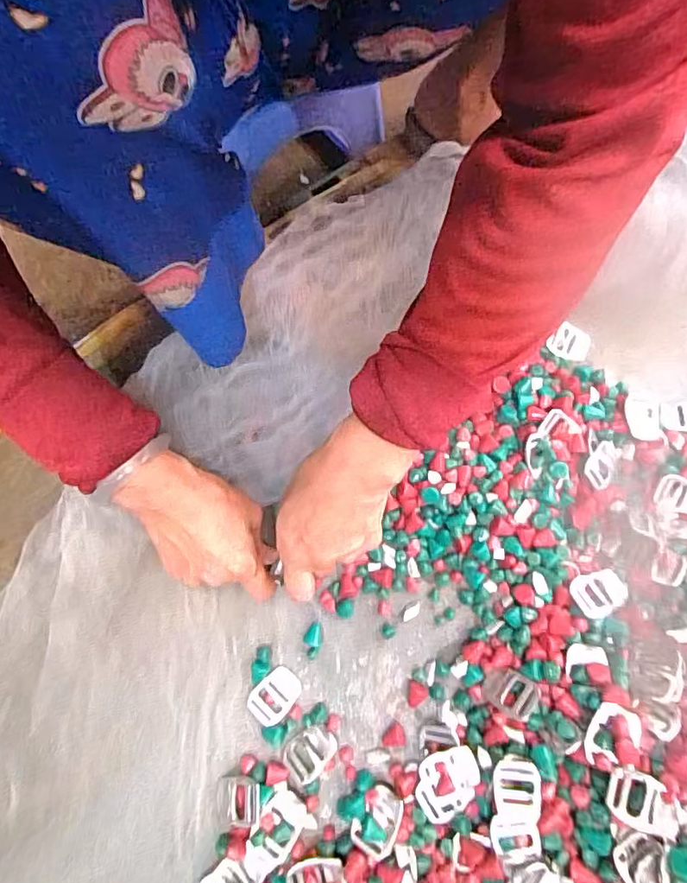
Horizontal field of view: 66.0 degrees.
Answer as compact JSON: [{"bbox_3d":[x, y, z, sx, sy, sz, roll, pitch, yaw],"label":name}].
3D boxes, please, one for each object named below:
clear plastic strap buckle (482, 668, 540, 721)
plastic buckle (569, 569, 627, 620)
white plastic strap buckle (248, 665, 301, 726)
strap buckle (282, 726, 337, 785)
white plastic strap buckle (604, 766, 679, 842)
[{"bbox_3d":[0.120,0.181,0.381,0.036,0.007,0.028,23,68,36],"label":"clear plastic strap buckle"},{"bbox_3d":[0.192,0.113,0.399,0.044,0.004,0.032,-23,53,-15],"label":"plastic buckle"},{"bbox_3d":[-0.053,0.191,0.394,0.029,0.004,0.042,43,77,14],"label":"white plastic strap buckle"},{"bbox_3d":[-0.025,0.225,0.382,0.036,0.005,0.029,-40,75,-11],"label":"strap buckle"},{"bbox_3d":[0.183,0.220,0.324,0.039,0.005,0.030,12,57,16],"label":"white plastic strap buckle"}]

